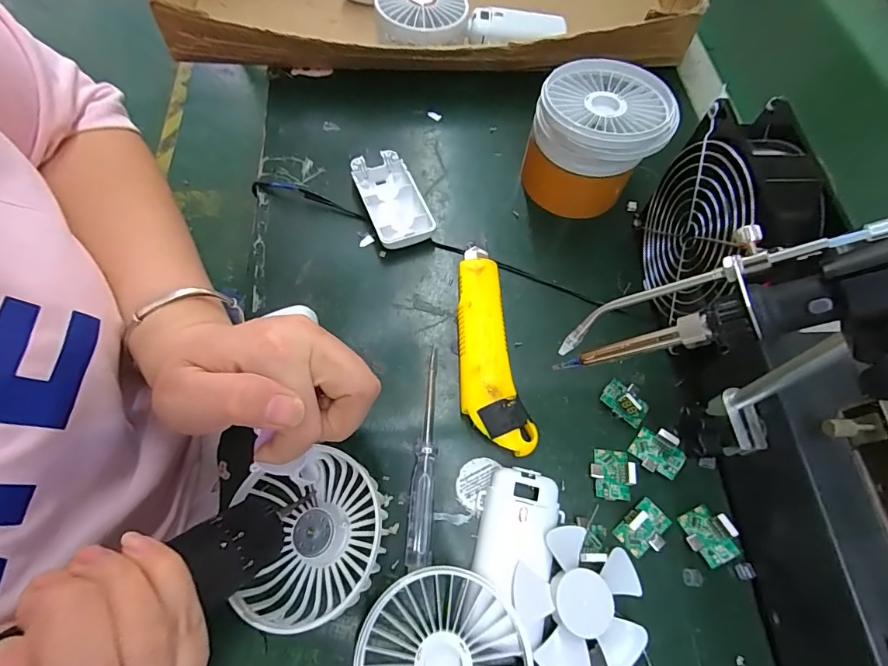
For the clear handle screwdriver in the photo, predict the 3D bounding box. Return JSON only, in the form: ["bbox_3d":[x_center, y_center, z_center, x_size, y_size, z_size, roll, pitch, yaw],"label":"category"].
[{"bbox_3d":[-0.011,0.072,0.279,0.013,0.014,0.136,3,65,2],"label":"clear handle screwdriver"}]

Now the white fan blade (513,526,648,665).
[{"bbox_3d":[0.075,0.145,0.240,0.068,0.021,0.068,0,65,0],"label":"white fan blade"}]

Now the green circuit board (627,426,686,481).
[{"bbox_3d":[0.135,0.075,0.276,0.030,0.015,0.024,37,70,16],"label":"green circuit board"}]

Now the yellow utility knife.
[{"bbox_3d":[0.026,0.006,0.307,0.041,0.022,0.156,-8,65,-4],"label":"yellow utility knife"}]

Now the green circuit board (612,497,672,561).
[{"bbox_3d":[0.119,0.115,0.257,0.031,0.015,0.024,-39,71,-16],"label":"green circuit board"}]

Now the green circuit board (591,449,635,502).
[{"bbox_3d":[0.104,0.087,0.273,0.024,0.012,0.030,8,65,4],"label":"green circuit board"}]

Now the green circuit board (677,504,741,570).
[{"bbox_3d":[0.155,0.118,0.255,0.023,0.015,0.030,-28,68,-12],"label":"green circuit board"}]

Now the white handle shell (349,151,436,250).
[{"bbox_3d":[-0.042,-0.107,0.361,0.045,0.018,0.093,-22,67,-10],"label":"white handle shell"}]

